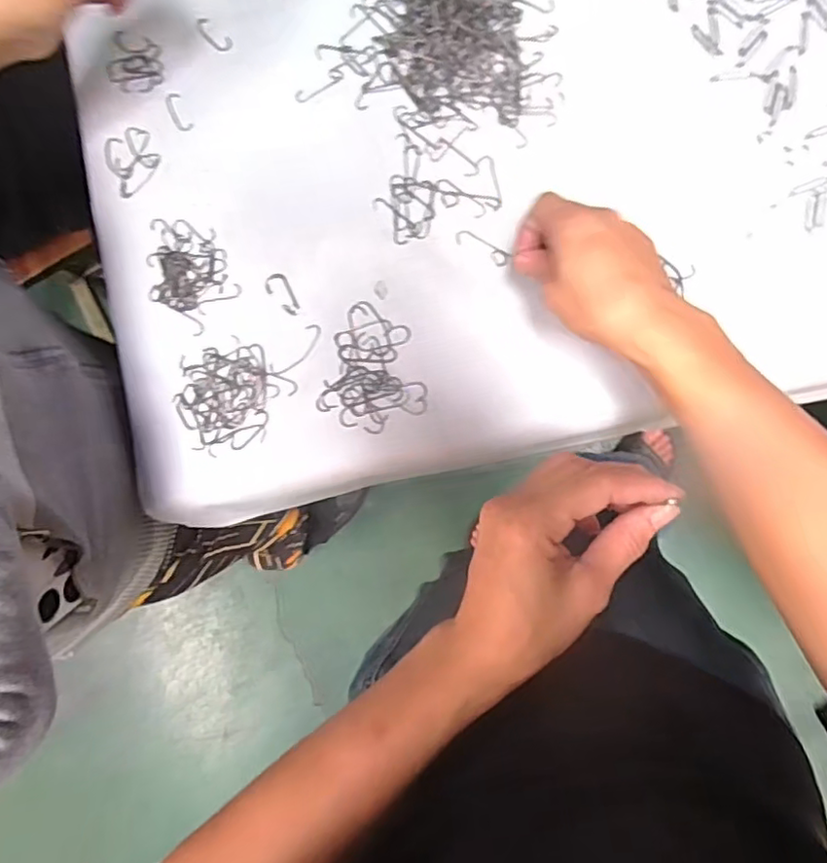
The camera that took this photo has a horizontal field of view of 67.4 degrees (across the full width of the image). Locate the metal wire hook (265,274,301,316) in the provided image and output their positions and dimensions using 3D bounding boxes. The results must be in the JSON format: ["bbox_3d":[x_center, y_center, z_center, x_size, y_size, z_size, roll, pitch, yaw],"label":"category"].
[{"bbox_3d":[-0.100,-0.107,0.478,0.018,0.004,0.036,-44,83,4],"label":"metal wire hook"}]

